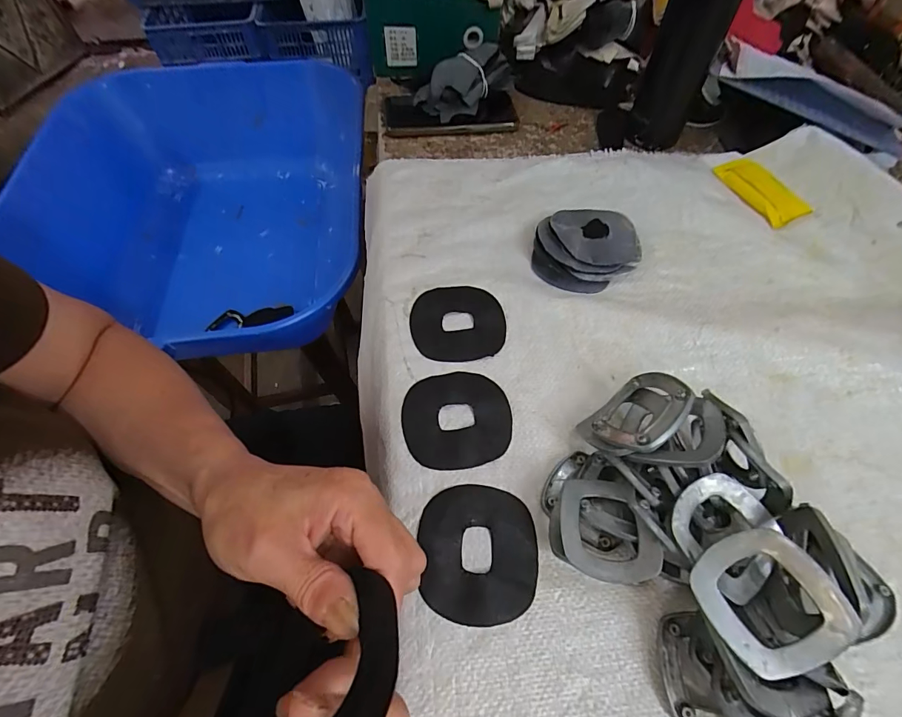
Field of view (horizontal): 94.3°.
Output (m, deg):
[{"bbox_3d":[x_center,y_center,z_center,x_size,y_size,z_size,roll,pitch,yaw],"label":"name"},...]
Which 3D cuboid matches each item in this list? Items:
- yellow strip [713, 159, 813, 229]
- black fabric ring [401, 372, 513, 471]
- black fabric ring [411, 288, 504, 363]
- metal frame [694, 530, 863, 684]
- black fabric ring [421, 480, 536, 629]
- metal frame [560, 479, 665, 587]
[{"bbox_3d":[0.334,-0.184,0.453,0.054,0.006,0.100,-20,60,-12],"label":"yellow strip"},{"bbox_3d":[0.005,0.046,0.319,0.081,0.004,0.075,-6,59,-4],"label":"black fabric ring"},{"bbox_3d":[0.007,-0.031,0.364,0.080,0.004,0.077,0,58,0],"label":"black fabric ring"},{"bbox_3d":[0.159,0.121,0.209,0.058,0.007,0.062,-39,67,11],"label":"metal frame"},{"bbox_3d":[0.018,0.124,0.271,0.073,0.005,0.080,1,58,1],"label":"black fabric ring"},{"bbox_3d":[0.093,0.101,0.253,0.053,0.012,0.061,-1,48,6],"label":"metal frame"}]

